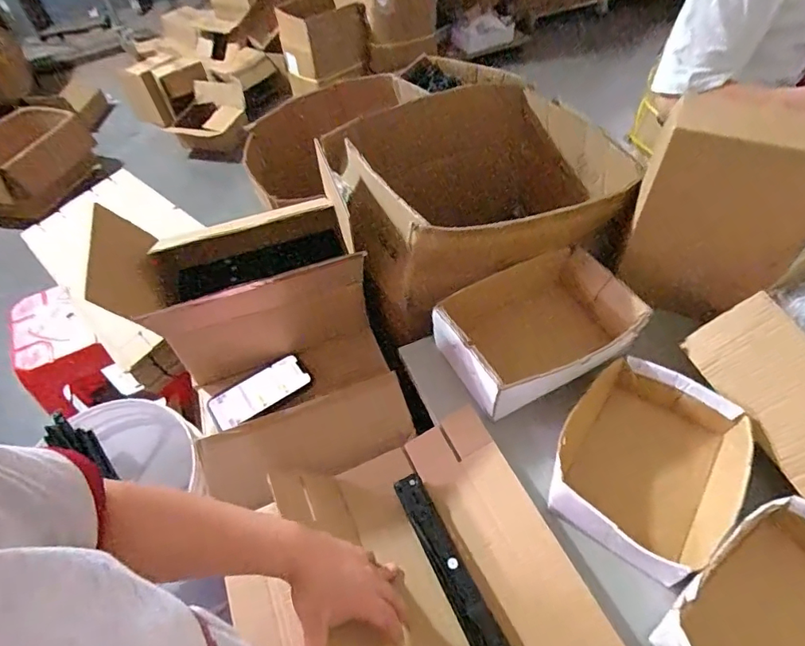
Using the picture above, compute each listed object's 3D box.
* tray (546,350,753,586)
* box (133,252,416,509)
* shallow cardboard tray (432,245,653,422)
[{"bbox_3d":[0.300,0.180,0.626,0.188,0.093,0.243,31,60,26],"label":"tray"},{"bbox_3d":[-0.181,0.087,0.718,0.343,0.239,0.215,-13,51,-6],"label":"box"},{"bbox_3d":[0.203,0.004,0.717,0.270,0.088,0.186,-25,54,-15],"label":"shallow cardboard tray"}]

